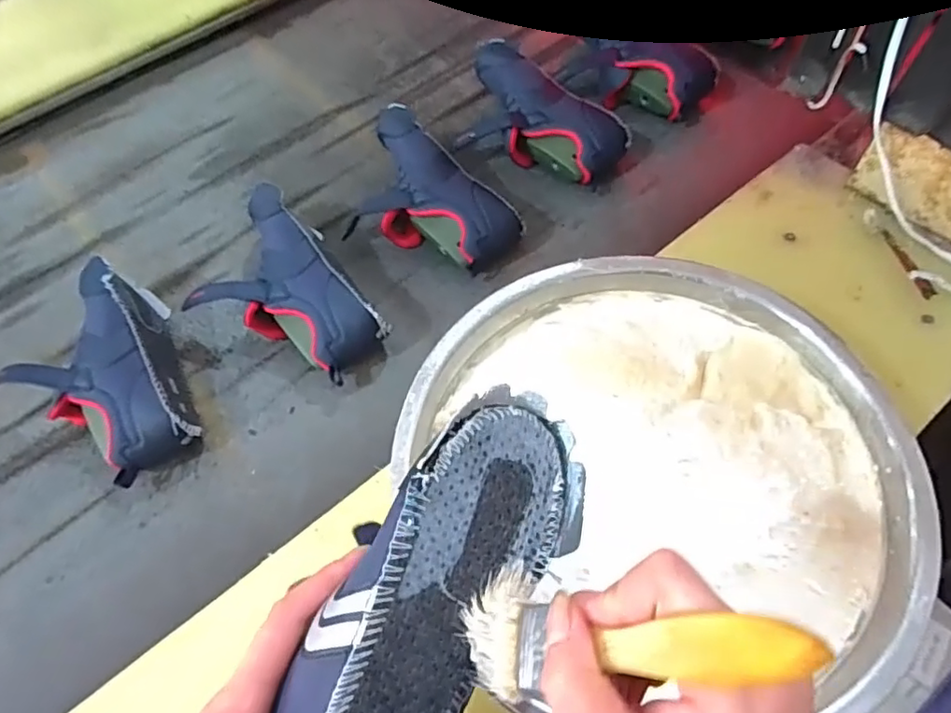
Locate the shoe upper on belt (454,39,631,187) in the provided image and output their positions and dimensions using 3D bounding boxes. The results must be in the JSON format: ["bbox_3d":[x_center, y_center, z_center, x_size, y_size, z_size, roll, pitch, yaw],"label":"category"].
[{"bbox_3d":[0.061,-0.283,0.734,0.235,0.072,0.127,39,69,23],"label":"shoe upper on belt"}]

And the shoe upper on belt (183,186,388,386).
[{"bbox_3d":[-0.207,-0.063,0.620,0.143,0.078,0.233,-34,63,-15],"label":"shoe upper on belt"}]

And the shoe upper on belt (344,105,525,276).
[{"bbox_3d":[-0.071,-0.171,0.673,0.132,0.075,0.225,-37,64,-17],"label":"shoe upper on belt"}]

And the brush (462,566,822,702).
[{"bbox_3d":[0.047,0.098,0.210,0.023,0.149,0.046,29,58,-24],"label":"brush"}]

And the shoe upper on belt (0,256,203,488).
[{"bbox_3d":[-0.359,0.020,0.580,0.126,0.083,0.213,-29,62,-13],"label":"shoe upper on belt"}]

